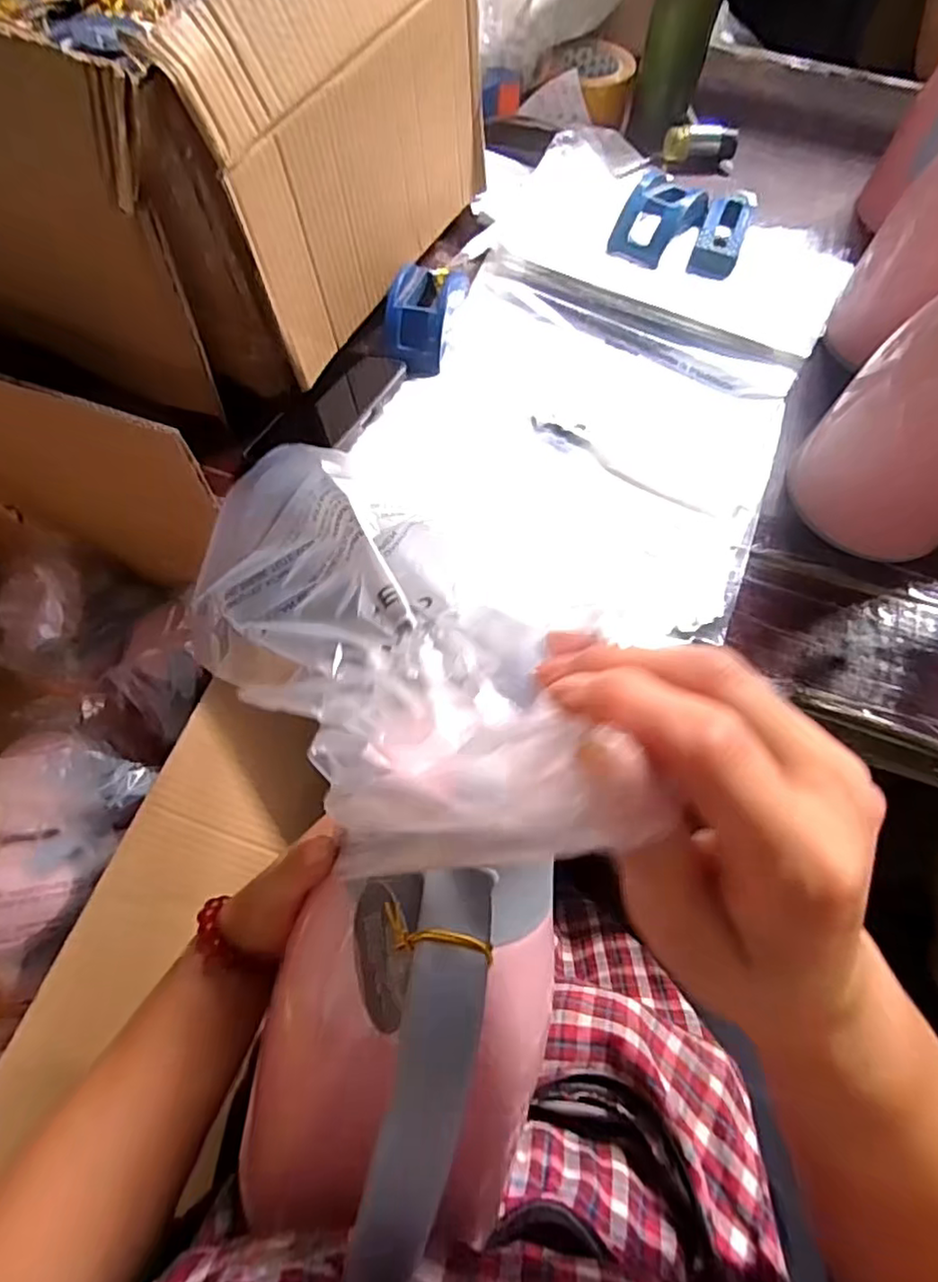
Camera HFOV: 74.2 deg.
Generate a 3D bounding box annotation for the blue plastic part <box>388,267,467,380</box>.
[{"bbox_3d":[-0.043,-0.324,0.600,0.062,0.043,0.138,11,66,2],"label":"blue plastic part"}]

